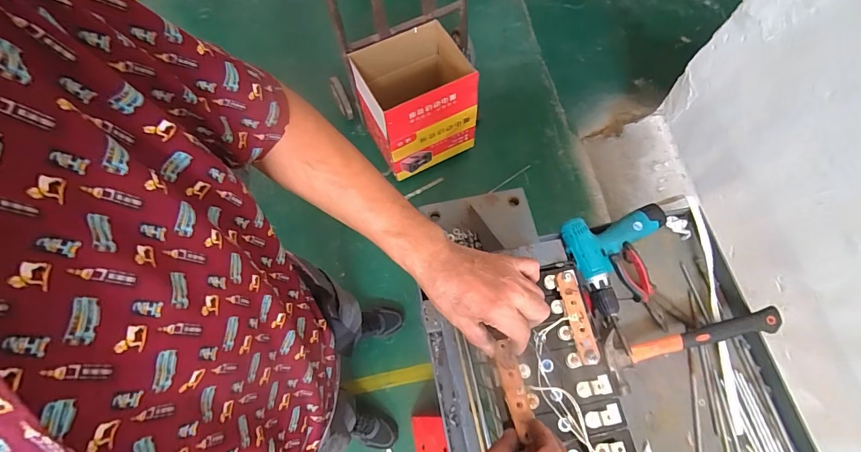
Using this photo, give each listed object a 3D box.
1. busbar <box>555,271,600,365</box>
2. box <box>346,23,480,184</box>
[{"bbox_3d":[0.172,0.105,0.447,0.023,0.008,0.105,-10,71,-4],"label":"busbar"},{"bbox_3d":[-0.060,-0.470,1.442,0.366,0.357,0.350,-25,73,-9],"label":"box"}]

